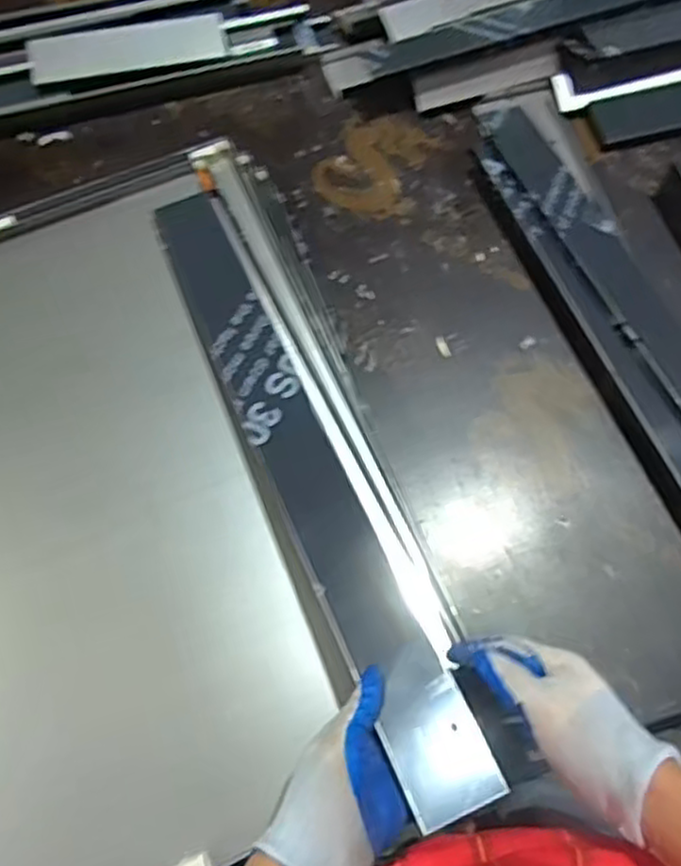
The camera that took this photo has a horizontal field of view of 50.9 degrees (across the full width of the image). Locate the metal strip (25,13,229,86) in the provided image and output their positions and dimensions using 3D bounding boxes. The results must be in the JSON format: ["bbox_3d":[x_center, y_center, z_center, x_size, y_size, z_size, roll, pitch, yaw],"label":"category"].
[{"bbox_3d":[-0.276,-0.504,0.936,0.252,0.008,0.055,-14,102,-9],"label":"metal strip"}]

